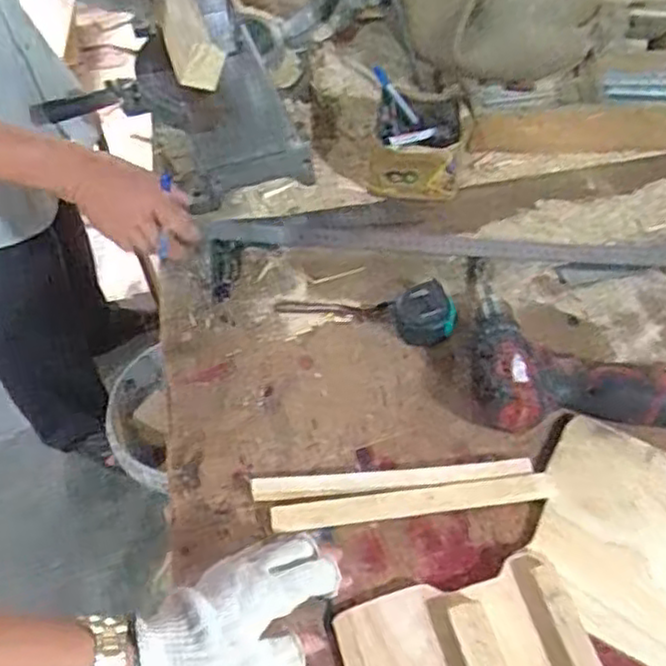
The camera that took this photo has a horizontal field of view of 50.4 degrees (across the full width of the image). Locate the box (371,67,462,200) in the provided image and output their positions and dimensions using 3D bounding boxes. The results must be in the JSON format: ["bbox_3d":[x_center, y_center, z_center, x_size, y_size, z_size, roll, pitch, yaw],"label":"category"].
[{"bbox_3d":[0.100,-0.233,0.855,0.112,0.088,0.120,5,55,7],"label":"box"}]

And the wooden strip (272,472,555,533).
[{"bbox_3d":[0.071,0.151,0.631,0.249,0.013,0.023,-7,54,-1],"label":"wooden strip"}]

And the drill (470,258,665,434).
[{"bbox_3d":[0.230,-0.005,0.691,0.187,0.050,0.207,0,55,3],"label":"drill"}]

